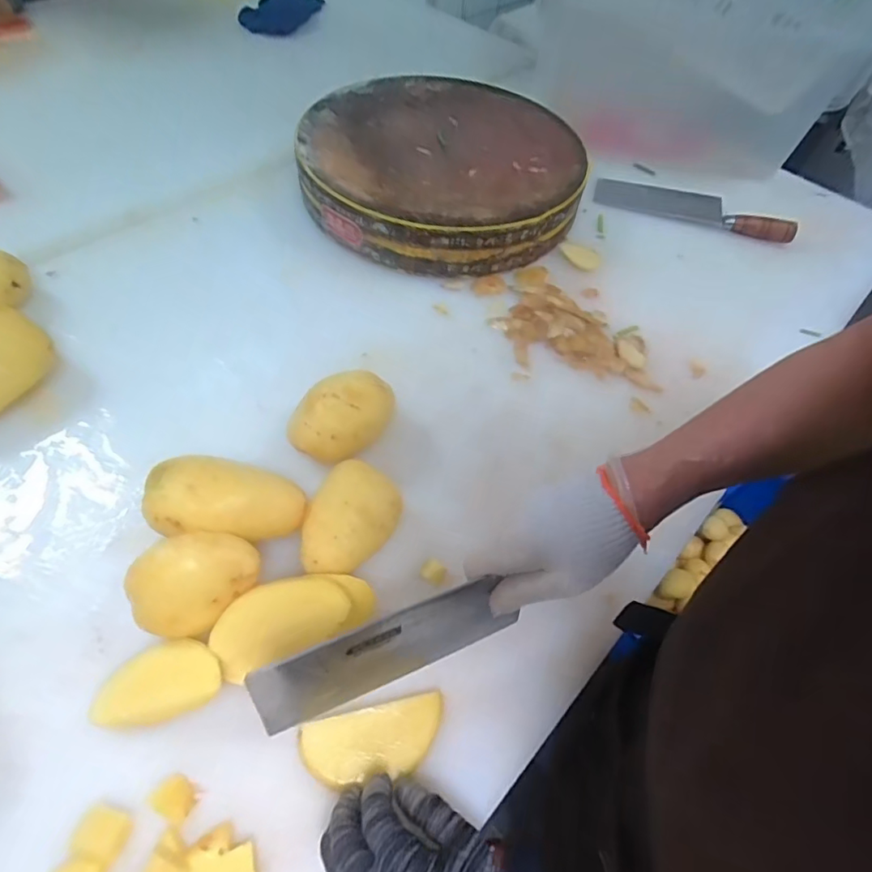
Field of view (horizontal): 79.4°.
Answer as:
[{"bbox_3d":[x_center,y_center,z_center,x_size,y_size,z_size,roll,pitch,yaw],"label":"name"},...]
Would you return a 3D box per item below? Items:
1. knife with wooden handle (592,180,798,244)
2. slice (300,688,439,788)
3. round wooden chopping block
[{"bbox_3d":[0.436,-0.394,0.897,0.317,0.029,0.091,16,54,7],"label":"knife with wooden handle"},{"bbox_3d":[-0.046,0.230,0.396,0.106,0.013,0.045,-9,55,-13],"label":"slice"},{"bbox_3d":[0.006,-0.424,0.844,0.412,0.124,0.435,2,53,-3],"label":"round wooden chopping block"}]

